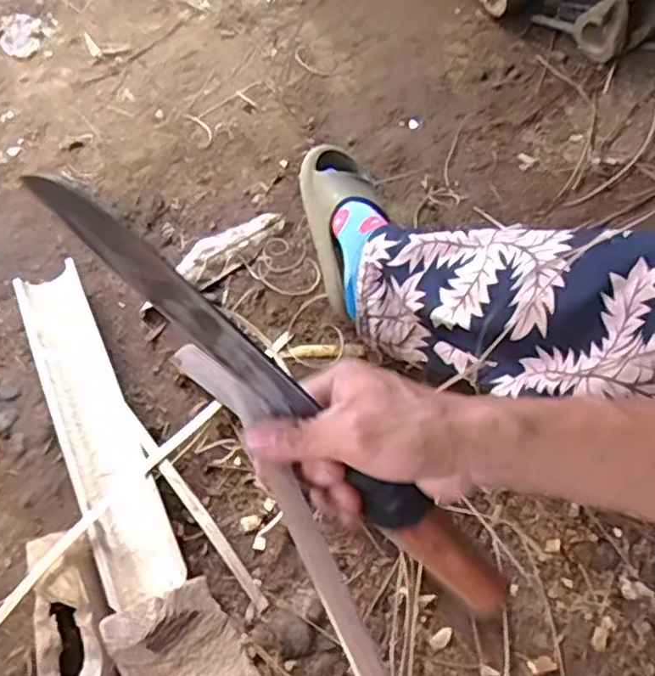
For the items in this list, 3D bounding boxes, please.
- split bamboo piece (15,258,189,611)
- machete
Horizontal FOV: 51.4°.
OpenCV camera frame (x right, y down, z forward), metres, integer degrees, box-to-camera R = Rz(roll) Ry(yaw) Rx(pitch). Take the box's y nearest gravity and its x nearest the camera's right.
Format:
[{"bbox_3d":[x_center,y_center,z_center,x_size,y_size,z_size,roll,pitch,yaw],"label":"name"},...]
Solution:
[{"bbox_3d":[-0.260,0.095,0.769,0.086,0.039,0.414,-25,62,-12],"label":"split bamboo piece"},{"bbox_3d":[-0.020,0.038,0.363,0.334,0.034,0.024,44,66,-11],"label":"machete"}]

